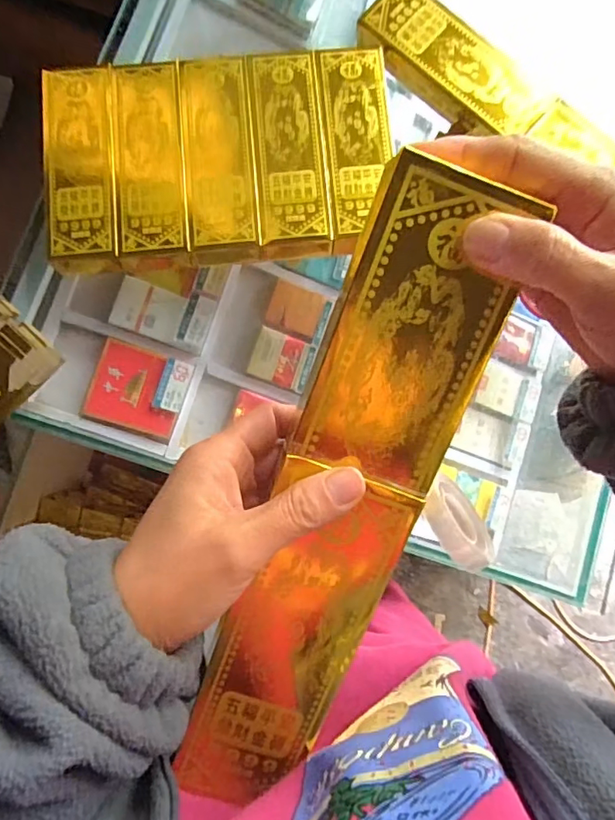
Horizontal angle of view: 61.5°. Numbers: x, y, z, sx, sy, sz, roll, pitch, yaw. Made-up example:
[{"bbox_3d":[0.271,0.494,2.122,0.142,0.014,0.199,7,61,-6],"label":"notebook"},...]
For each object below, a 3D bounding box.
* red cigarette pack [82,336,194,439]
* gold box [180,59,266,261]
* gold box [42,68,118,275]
[{"bbox_3d":[-0.170,-0.020,0.524,0.089,0.016,0.081,18,88,-10],"label":"red cigarette pack"},{"bbox_3d":[-0.080,-0.233,0.486,0.063,0.039,0.185,-5,82,-1],"label":"gold box"},{"bbox_3d":[-0.208,-0.223,0.484,0.062,0.043,0.182,-4,81,-1],"label":"gold box"}]

